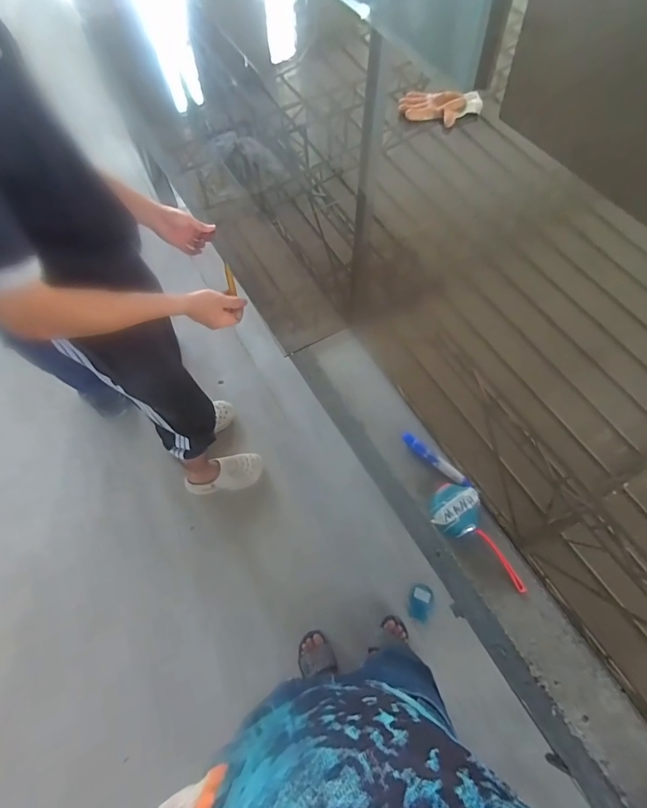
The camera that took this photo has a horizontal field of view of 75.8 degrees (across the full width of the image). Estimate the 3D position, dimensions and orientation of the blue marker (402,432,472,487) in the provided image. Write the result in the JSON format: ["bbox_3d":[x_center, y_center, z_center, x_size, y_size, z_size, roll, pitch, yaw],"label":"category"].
[{"bbox_3d":[0.188,0.096,0.706,0.022,0.017,0.134,-41,70,-17],"label":"blue marker"}]

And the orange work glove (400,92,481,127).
[{"bbox_3d":[0.319,-0.812,1.134,0.220,0.036,0.120,3,64,2],"label":"orange work glove"}]

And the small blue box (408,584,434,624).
[{"bbox_3d":[0.312,0.643,1.346,0.069,0.020,0.111,20,66,10],"label":"small blue box"}]

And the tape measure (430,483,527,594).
[{"bbox_3d":[0.248,0.198,0.641,0.178,0.030,0.080,40,71,18],"label":"tape measure"}]

